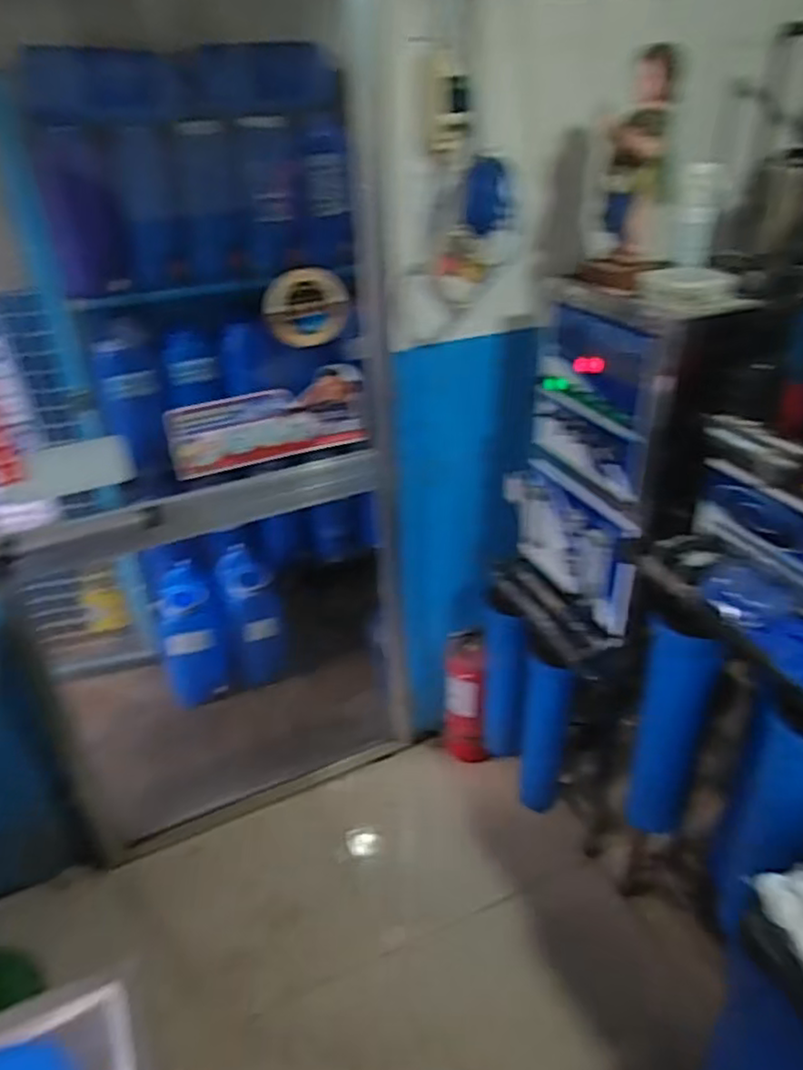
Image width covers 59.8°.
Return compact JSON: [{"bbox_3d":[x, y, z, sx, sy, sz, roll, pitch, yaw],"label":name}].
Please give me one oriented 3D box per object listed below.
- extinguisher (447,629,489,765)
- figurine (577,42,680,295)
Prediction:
[{"bbox_3d":[0.174,0.445,1.882,0.102,0.454,0.107,-2,32,0],"label":"extinguisher"},{"bbox_3d":[0.407,-0.626,1.221,0.140,0.353,0.135,4,32,9],"label":"figurine"}]

